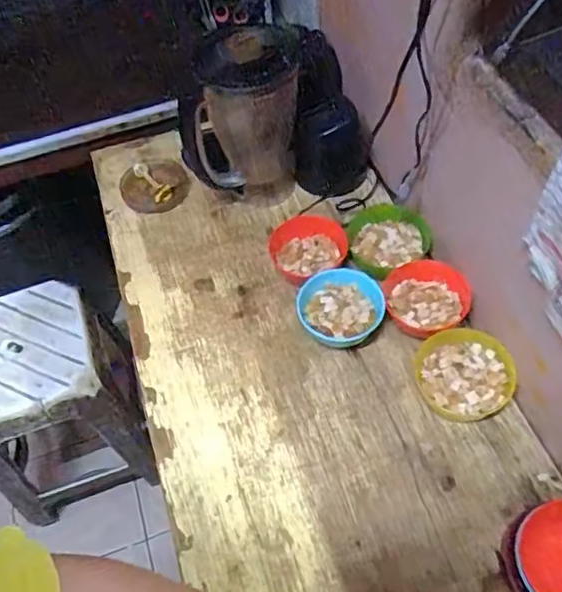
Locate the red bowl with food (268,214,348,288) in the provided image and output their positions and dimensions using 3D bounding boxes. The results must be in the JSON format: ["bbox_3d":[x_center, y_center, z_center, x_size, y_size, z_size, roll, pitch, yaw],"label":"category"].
[{"bbox_3d":[0.045,-0.062,0.887,0.109,0.050,0.101,-2,54,3],"label":"red bowl with food"}]

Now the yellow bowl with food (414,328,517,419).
[{"bbox_3d":[0.227,0.101,0.760,0.108,0.053,0.109,-2,54,3],"label":"yellow bowl with food"}]

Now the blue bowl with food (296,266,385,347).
[{"bbox_3d":[0.081,0.019,0.831,0.112,0.040,0.114,-2,54,3],"label":"blue bowl with food"}]

